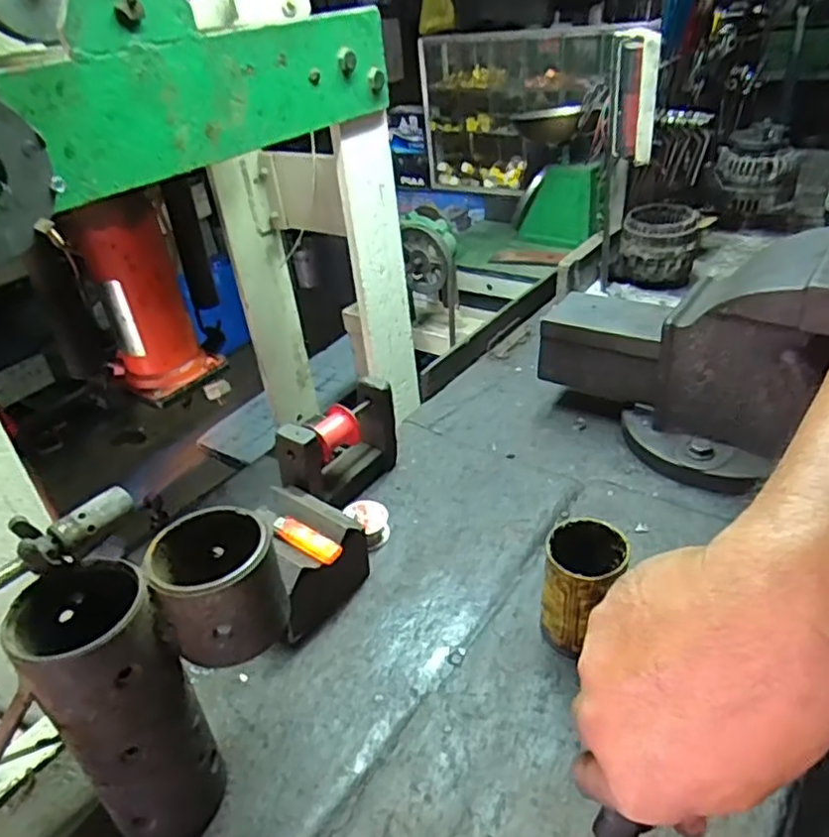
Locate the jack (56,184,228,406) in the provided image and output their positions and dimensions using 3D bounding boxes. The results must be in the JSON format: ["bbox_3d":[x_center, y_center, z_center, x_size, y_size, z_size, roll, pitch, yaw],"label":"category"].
[{"bbox_3d":[-0.361,-0.163,0.881,0.117,0.244,0.119,19,41,34],"label":"jack"}]

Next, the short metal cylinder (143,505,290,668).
[{"bbox_3d":[-0.140,0.123,0.488,0.085,0.079,0.082,-15,34,-12],"label":"short metal cylinder"}]

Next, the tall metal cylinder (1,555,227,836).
[{"bbox_3d":[-0.214,0.215,0.499,0.088,0.217,0.100,-31,40,-33],"label":"tall metal cylinder"}]

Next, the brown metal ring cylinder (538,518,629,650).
[{"bbox_3d":[0.160,0.161,0.634,0.073,0.115,0.082,5,35,17],"label":"brown metal ring cylinder"}]

